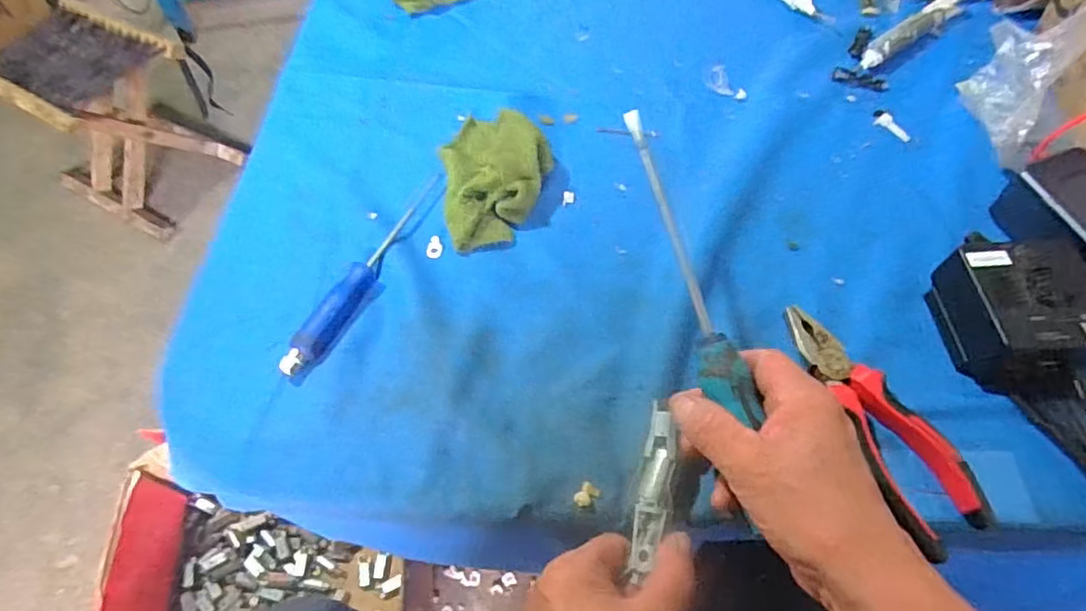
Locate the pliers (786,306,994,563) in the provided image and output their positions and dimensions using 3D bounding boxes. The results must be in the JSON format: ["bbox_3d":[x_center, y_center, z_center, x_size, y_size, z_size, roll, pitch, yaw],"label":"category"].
[{"bbox_3d":[0.202,0.066,0.373,0.052,0.021,0.153,-20,60,-9],"label":"pliers"}]

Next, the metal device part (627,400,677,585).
[{"bbox_3d":[0.062,0.104,0.346,0.019,0.014,0.096,10,67,9],"label":"metal device part"}]

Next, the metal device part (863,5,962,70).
[{"bbox_3d":[0.339,-0.253,0.565,0.136,0.014,0.024,-32,62,-16],"label":"metal device part"}]

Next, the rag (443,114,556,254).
[{"bbox_3d":[-0.037,-0.110,0.486,0.084,0.036,0.132,-9,58,-2],"label":"rag"}]

